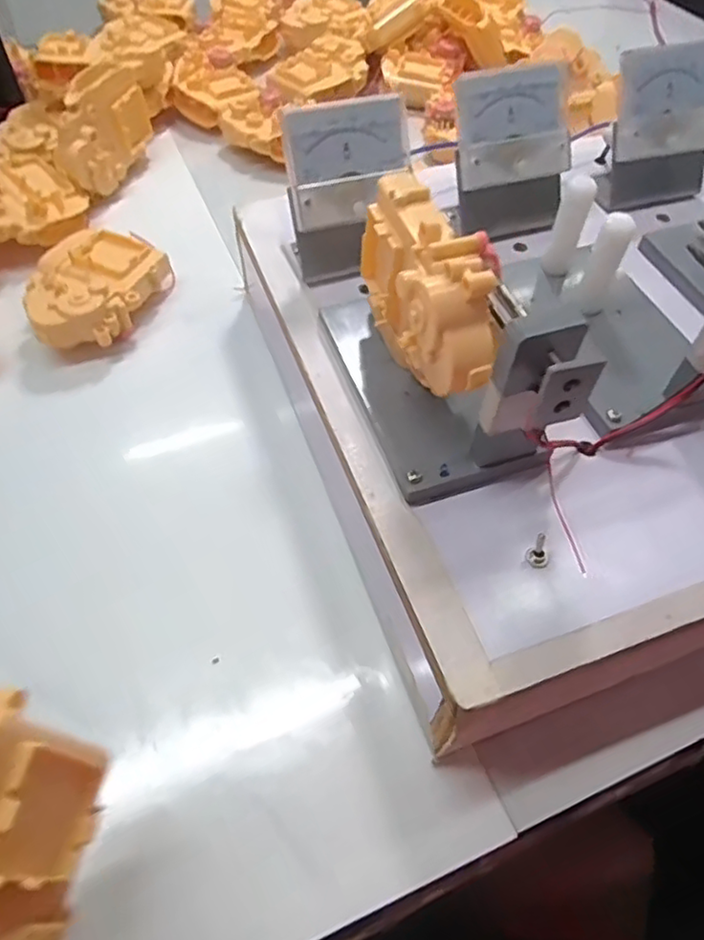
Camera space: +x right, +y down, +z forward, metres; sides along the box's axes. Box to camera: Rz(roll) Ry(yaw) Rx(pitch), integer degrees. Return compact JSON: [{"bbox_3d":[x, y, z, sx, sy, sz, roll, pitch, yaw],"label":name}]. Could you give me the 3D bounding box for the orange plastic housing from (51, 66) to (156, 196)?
[{"bbox_3d":[-0.190,-0.257,0.487,0.025,0.061,0.091,17,57,11],"label":"orange plastic housing"}]

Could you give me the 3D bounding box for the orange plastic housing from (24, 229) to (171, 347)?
[{"bbox_3d":[-0.170,-0.114,0.416,0.070,0.037,0.095,15,56,10],"label":"orange plastic housing"}]

